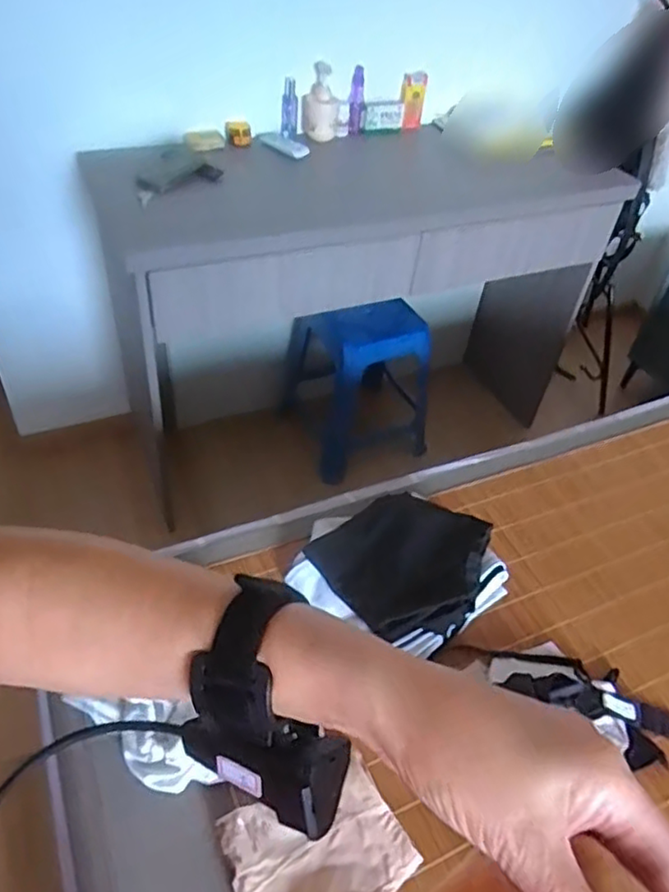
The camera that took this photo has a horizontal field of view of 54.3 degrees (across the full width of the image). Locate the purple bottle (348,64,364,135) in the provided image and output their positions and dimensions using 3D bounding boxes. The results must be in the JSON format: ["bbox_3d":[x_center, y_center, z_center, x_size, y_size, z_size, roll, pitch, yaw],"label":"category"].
[{"bbox_3d":[0.052,-0.819,1.551,0.035,0.140,0.027,6,45,-1],"label":"purple bottle"}]

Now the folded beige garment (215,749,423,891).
[{"bbox_3d":[-0.014,0.430,0.677,0.178,0.046,0.171,-17,49,-22],"label":"folded beige garment"}]

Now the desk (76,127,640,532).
[{"bbox_3d":[0.060,-0.338,1.696,1.118,0.757,0.432,-13,48,-20],"label":"desk"}]

